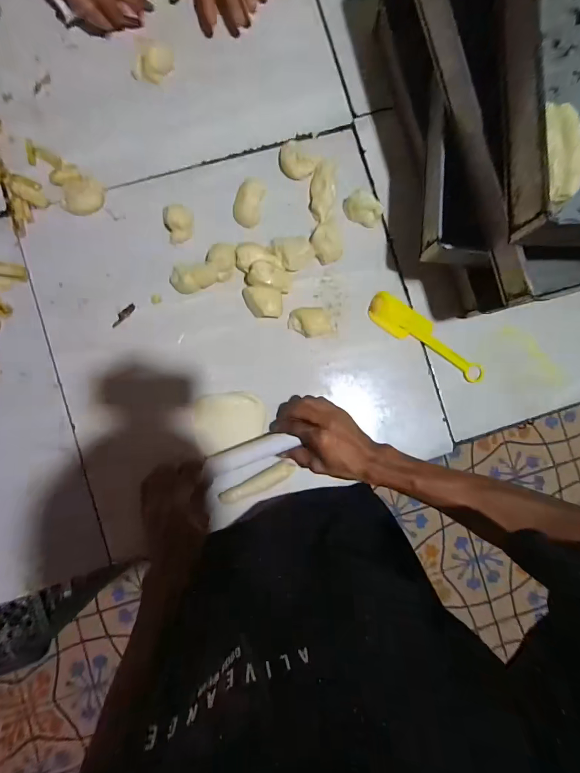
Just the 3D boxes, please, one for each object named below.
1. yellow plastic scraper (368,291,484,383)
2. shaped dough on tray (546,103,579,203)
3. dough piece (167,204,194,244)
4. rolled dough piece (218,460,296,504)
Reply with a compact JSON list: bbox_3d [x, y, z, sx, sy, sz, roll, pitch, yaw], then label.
[{"bbox_3d":[0.198,-0.071,0.515,0.188,0.011,0.047,32,87,-2],"label":"yellow plastic scraper"},{"bbox_3d":[0.275,-0.234,0.360,0.043,0.018,0.094,3,87,-3],"label":"shaped dough on tray"},{"bbox_3d":[-0.148,-0.219,0.485,0.032,0.019,0.045,2,88,-3],"label":"dough piece"},{"bbox_3d":[-0.043,0.130,0.484,0.105,0.011,0.022,-27,90,-4],"label":"rolled dough piece"}]

